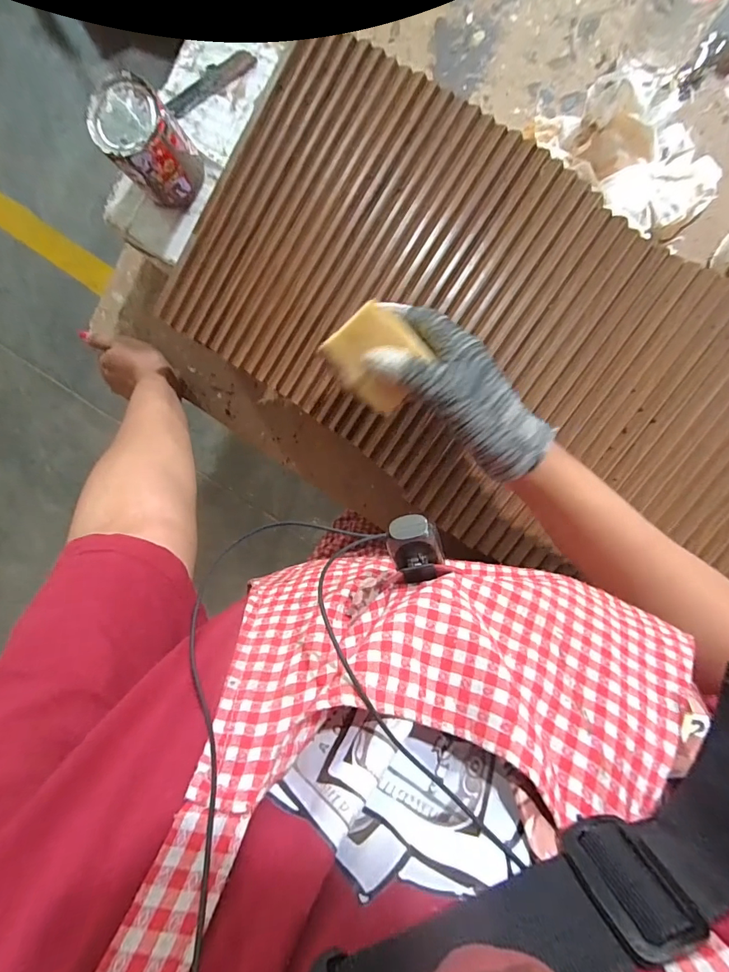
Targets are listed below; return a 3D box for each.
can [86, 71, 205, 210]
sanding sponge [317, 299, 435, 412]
[{"bbox_3d":[-0.188,-0.298,0.385,0.060,0.066,0.066,1,94,9],"label":"can"},{"bbox_3d":[0.009,-0.090,0.309,0.058,0.014,0.064,-43,87,9],"label":"sanding sponge"}]

